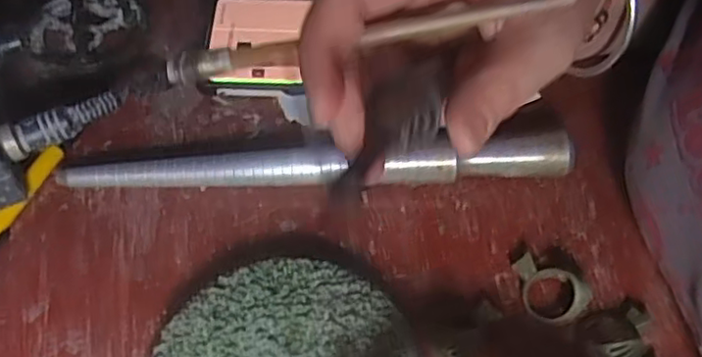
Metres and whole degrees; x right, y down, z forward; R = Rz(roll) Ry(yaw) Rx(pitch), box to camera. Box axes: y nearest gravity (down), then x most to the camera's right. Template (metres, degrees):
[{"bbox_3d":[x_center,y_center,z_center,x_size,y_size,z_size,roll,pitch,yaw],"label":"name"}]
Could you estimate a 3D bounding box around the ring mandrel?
[{"bbox_3d":[-0.014,-0.006,0.315,0.243,0.028,0.017,-1,54,-4],"label":"ring mandrel"}]

